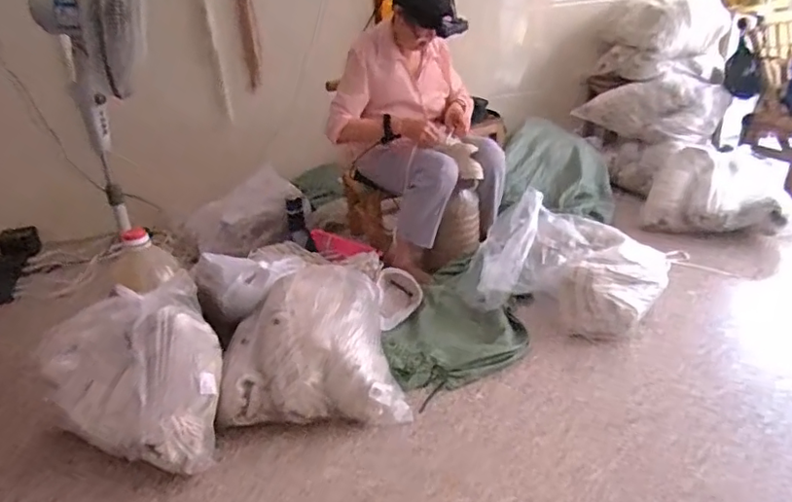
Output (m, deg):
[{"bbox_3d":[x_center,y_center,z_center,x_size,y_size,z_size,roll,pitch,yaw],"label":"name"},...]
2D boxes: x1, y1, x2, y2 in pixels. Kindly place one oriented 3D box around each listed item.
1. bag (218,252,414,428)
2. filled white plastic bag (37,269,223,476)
[{"bbox_3d":[-0.213,0.229,1.462,0.428,0.239,0.370,-7,29,-3],"label":"bag"},{"bbox_3d":[-0.574,0.286,1.282,0.355,0.306,0.329,-17,29,-25],"label":"filled white plastic bag"}]

